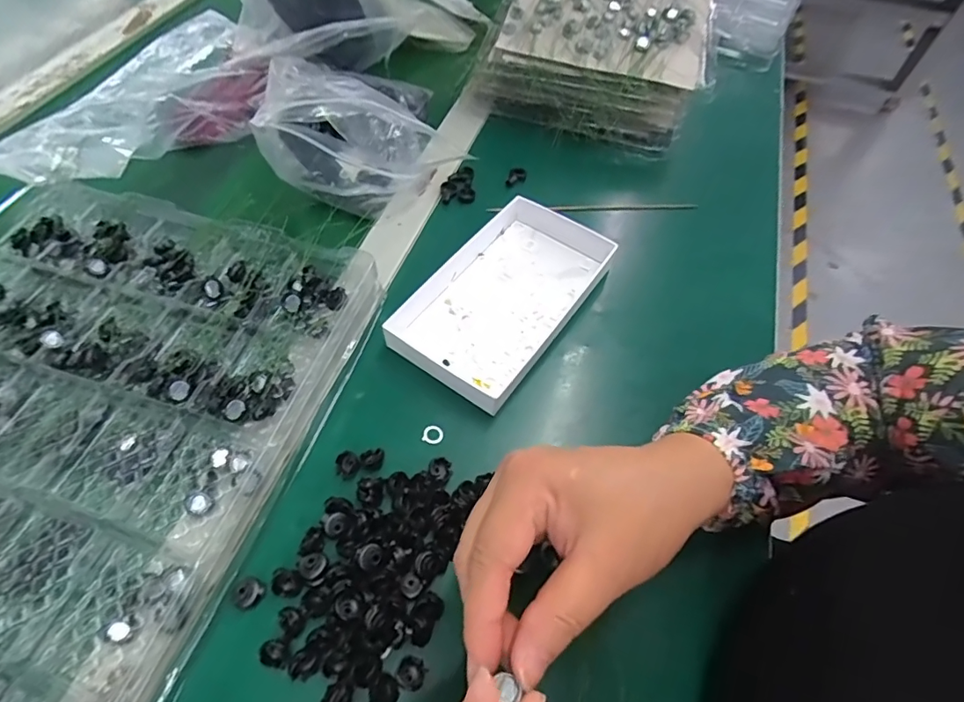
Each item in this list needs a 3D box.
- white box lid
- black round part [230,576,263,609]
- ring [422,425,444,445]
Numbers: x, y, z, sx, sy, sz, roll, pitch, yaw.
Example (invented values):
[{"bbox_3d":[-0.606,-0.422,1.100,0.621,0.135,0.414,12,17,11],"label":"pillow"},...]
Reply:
[{"bbox_3d":[0.014,-0.047,0.393,0.111,0.026,0.174,30,61,18],"label":"white box lid"},{"bbox_3d":[-0.131,0.134,0.278,0.016,0.007,0.015,0,56,0],"label":"black round part"},{"bbox_3d":[-0.033,0.056,0.337,0.014,0.004,0.012,19,58,12],"label":"ring"}]

